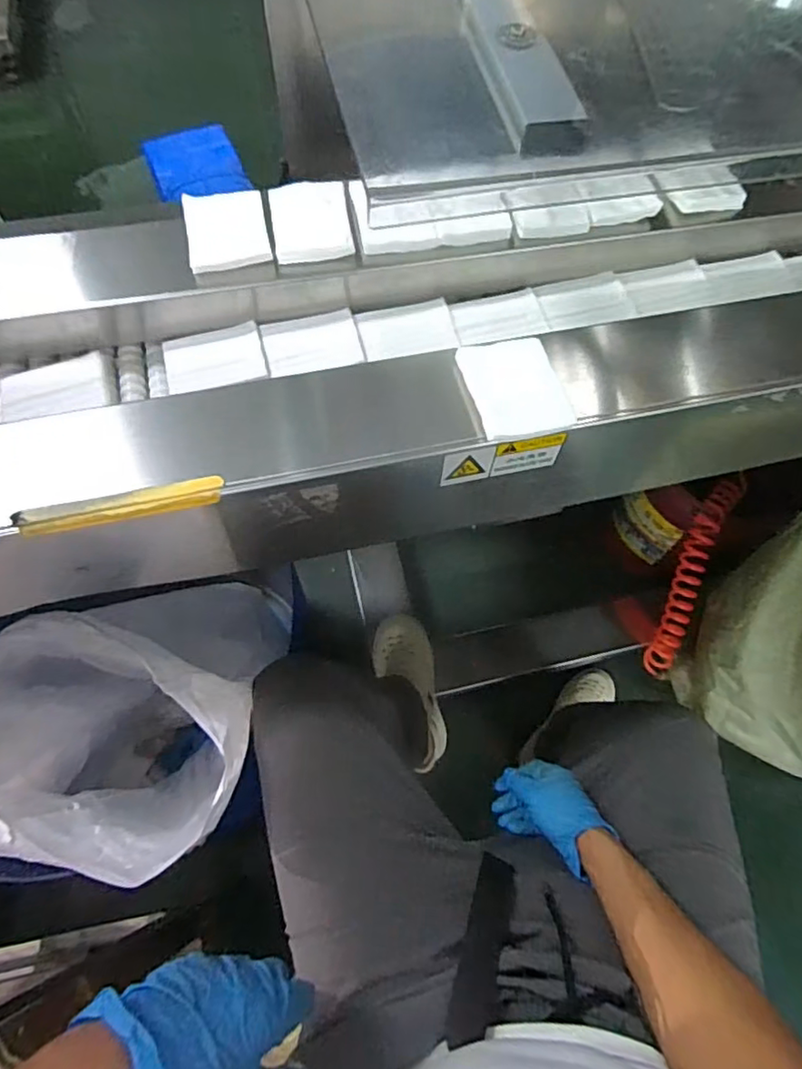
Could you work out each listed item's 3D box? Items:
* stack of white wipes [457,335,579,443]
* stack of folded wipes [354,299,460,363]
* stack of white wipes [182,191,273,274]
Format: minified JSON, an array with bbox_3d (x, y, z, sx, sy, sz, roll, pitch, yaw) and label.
[{"bbox_3d":[0.091,-0.119,0.471,0.073,0.007,0.088,-13,67,-9],"label":"stack of white wipes"},{"bbox_3d":[0.006,-0.198,0.570,0.090,0.008,0.060,-12,67,-9],"label":"stack of folded wipes"},{"bbox_3d":[-0.160,-0.280,0.542,0.072,0.011,0.088,-11,66,-8],"label":"stack of white wipes"}]

